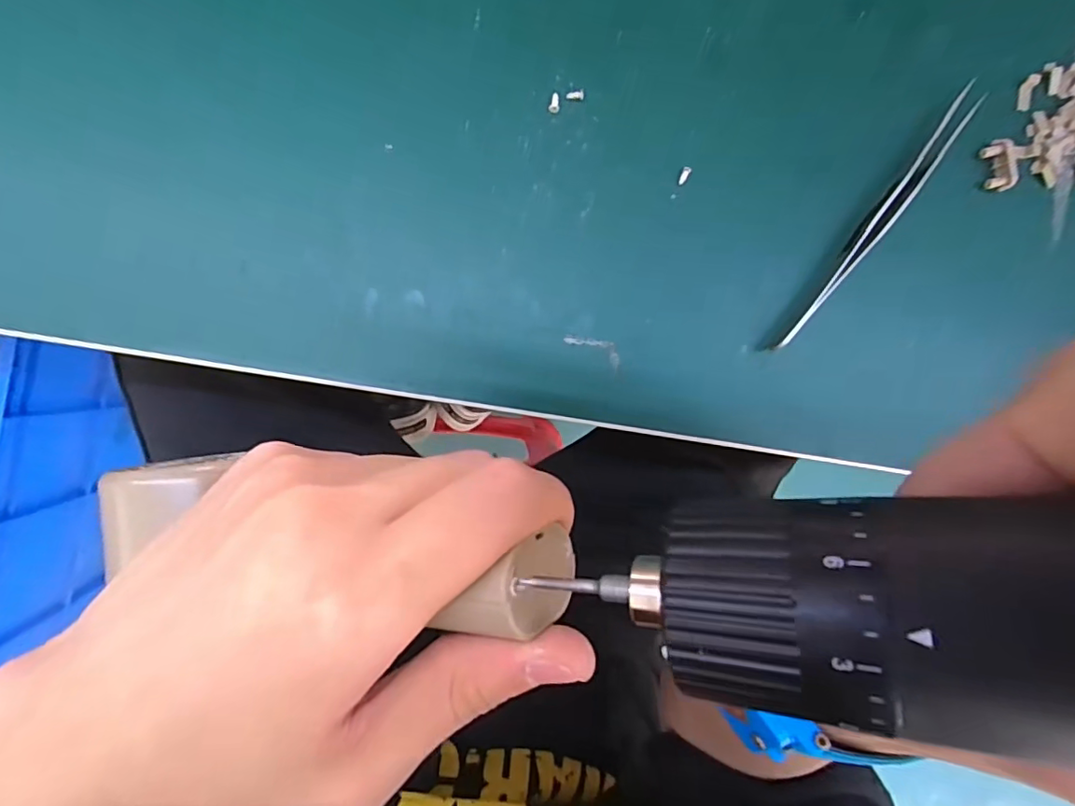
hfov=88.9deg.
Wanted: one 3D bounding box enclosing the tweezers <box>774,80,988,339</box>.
[{"bbox_3d":[0.130,-0.071,0.209,0.010,0.012,0.123,40,87,-9],"label":"tweezers"}]

